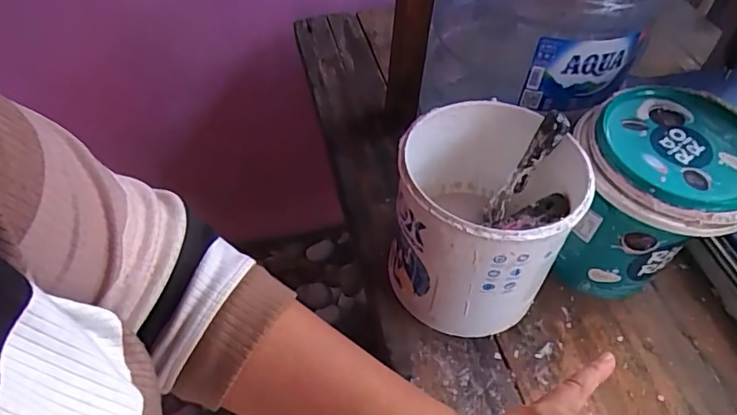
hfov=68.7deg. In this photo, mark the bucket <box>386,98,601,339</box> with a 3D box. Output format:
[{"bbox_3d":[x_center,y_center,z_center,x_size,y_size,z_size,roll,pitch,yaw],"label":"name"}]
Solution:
[{"bbox_3d":[0.115,0.013,0.557,0.162,0.178,0.173,2,49,-2],"label":"bucket"}]

